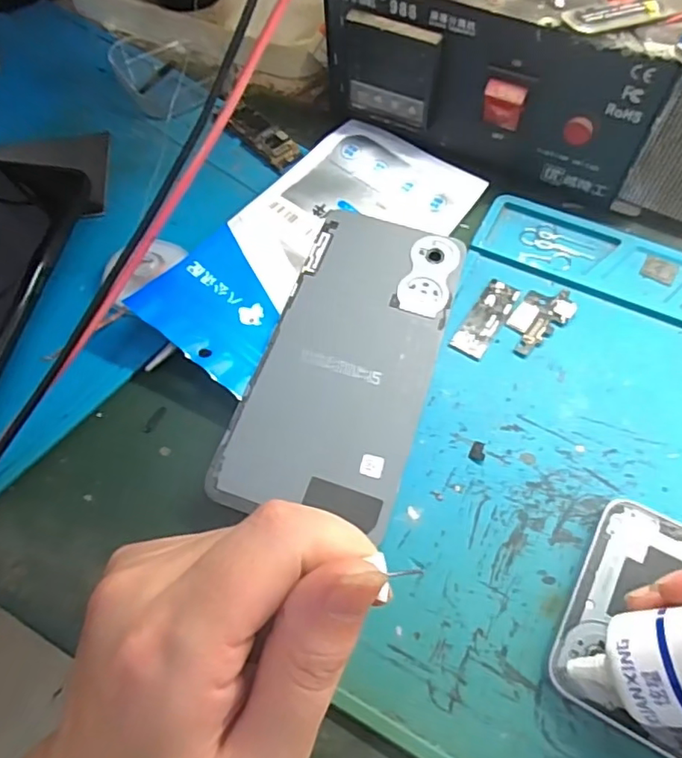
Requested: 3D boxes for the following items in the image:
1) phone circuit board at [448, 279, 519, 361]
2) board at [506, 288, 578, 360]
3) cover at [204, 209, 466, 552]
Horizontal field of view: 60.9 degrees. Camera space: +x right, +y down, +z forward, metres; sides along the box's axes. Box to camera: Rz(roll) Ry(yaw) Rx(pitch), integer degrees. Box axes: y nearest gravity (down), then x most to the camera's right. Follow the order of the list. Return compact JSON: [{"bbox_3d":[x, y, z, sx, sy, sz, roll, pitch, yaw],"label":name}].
[{"bbox_3d":[0.066,-0.028,0.266,0.015,0.004,0.043,29,67,17],"label":"phone circuit board"},{"bbox_3d":[0.091,-0.028,0.265,0.022,0.004,0.041,32,67,18],"label":"board"},{"bbox_3d":[0.004,-0.012,0.255,0.072,0.011,0.153,15,63,11],"label":"cover"}]

